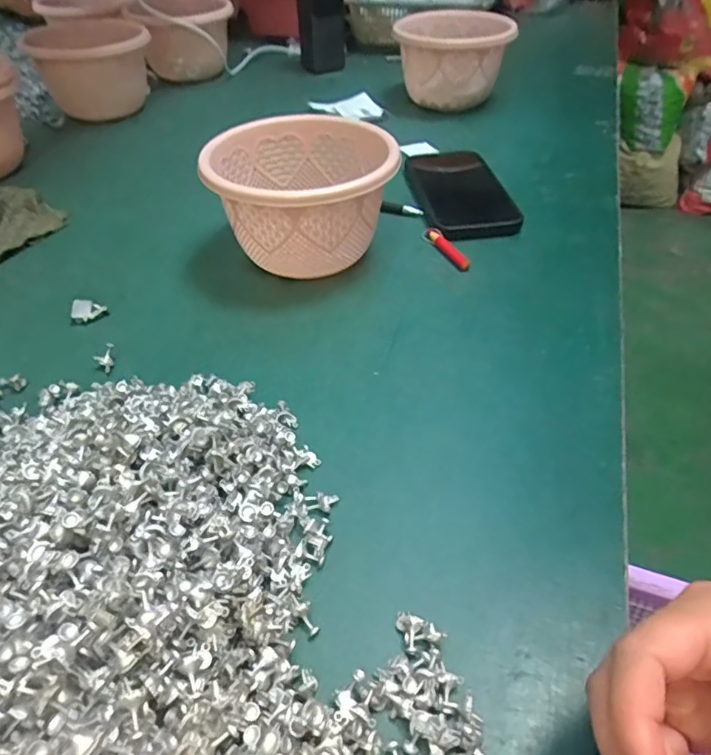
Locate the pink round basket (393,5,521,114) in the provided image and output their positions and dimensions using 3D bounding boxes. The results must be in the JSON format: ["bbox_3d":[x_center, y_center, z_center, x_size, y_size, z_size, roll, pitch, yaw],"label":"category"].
[{"bbox_3d":[0.128,-0.419,0.732,0.135,0.084,0.144,0,44,0],"label":"pink round basket"}]

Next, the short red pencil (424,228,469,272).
[{"bbox_3d":[0.077,-0.111,0.479,0.010,0.011,0.069,-17,46,-17],"label":"short red pencil"}]

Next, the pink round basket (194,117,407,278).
[{"bbox_3d":[-0.042,-0.142,0.452,0.133,0.090,0.132,0,44,0],"label":"pink round basket"}]

